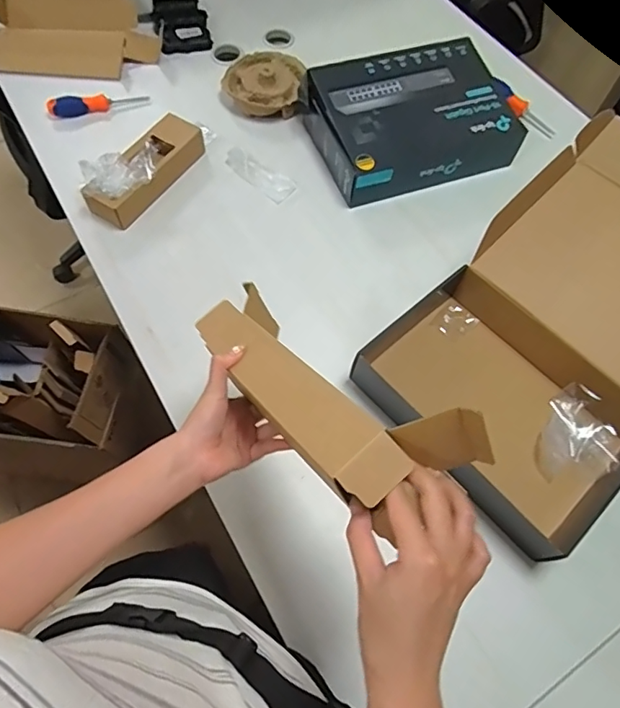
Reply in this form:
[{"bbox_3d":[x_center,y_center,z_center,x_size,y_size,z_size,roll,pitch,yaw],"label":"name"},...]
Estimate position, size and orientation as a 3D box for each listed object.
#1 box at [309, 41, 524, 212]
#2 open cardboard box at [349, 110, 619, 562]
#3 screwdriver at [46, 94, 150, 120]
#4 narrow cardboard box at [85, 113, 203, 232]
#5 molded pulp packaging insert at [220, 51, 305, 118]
[{"bbox_3d":[0.187,-0.431,0.912,0.351,0.104,0.246,-17,66,-11],"label":"box"},{"bbox_3d":[0.371,-0.043,0.689,0.507,0.191,0.360,-38,72,-19],"label":"open cardboard box"},{"bbox_3d":[-0.407,-0.478,0.950,0.184,0.029,0.036,-10,65,-8],"label":"screwdriver"},{"bbox_3d":[-0.277,-0.316,0.859,0.082,0.061,0.237,29,66,11],"label":"narrow cardboard box"},{"bbox_3d":[-0.091,-0.535,0.981,0.162,0.044,0.155,7,64,0],"label":"molded pulp packaging insert"}]

